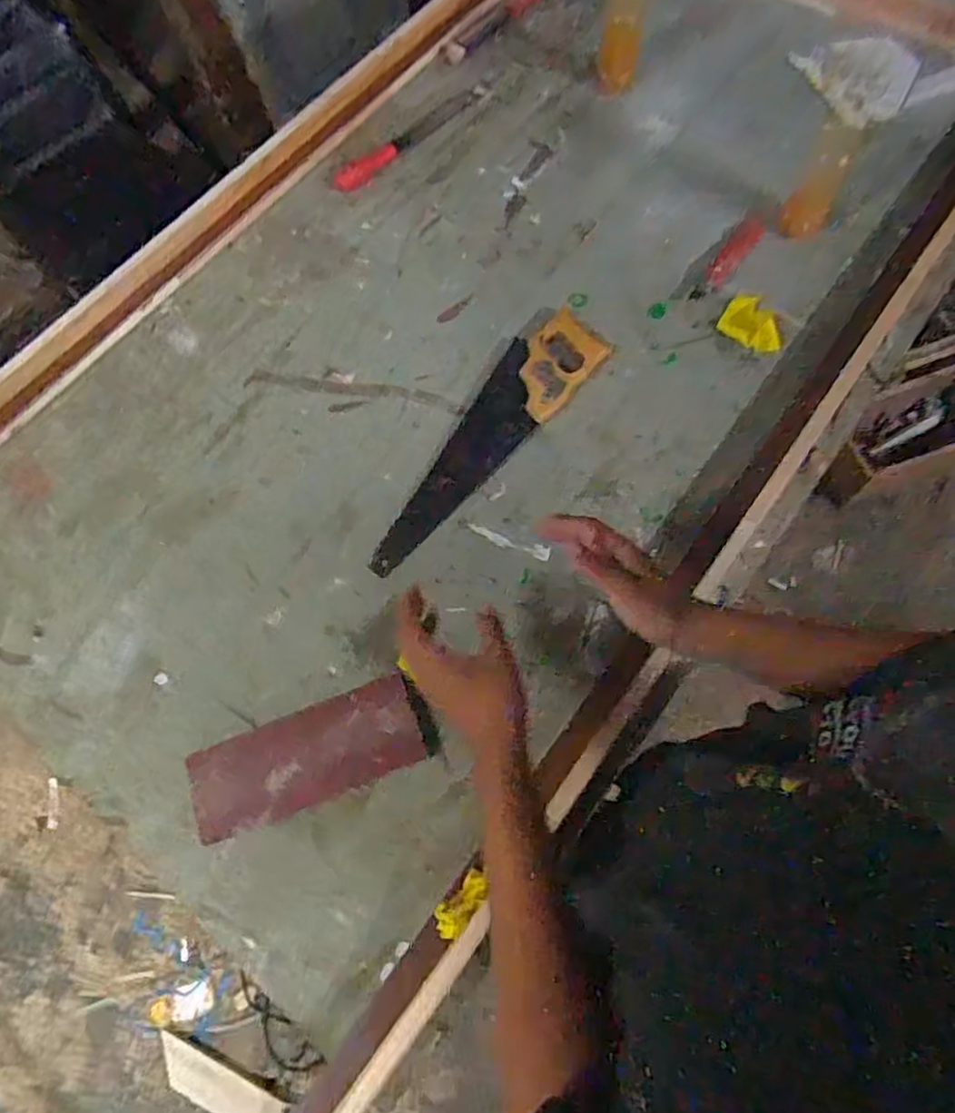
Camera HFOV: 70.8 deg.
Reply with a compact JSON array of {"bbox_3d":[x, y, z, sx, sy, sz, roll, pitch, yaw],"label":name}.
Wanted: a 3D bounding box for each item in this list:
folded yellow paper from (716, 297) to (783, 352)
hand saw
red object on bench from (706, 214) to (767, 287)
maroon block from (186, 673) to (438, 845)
[{"bbox_3d":[0.359,-0.300,0.870,0.067,0.012,0.087,-41,72,-13],"label":"folded yellow paper"},{"bbox_3d":[0.004,-0.152,0.826,0.093,0.034,0.409,40,75,17],"label":"hand saw"},{"bbox_3d":[0.346,-0.407,0.906,0.033,0.027,0.105,36,89,15],"label":"red object on bench"},{"bbox_3d":[-0.170,0.202,0.686,0.244,0.025,0.092,-21,68,-6],"label":"maroon block"}]

